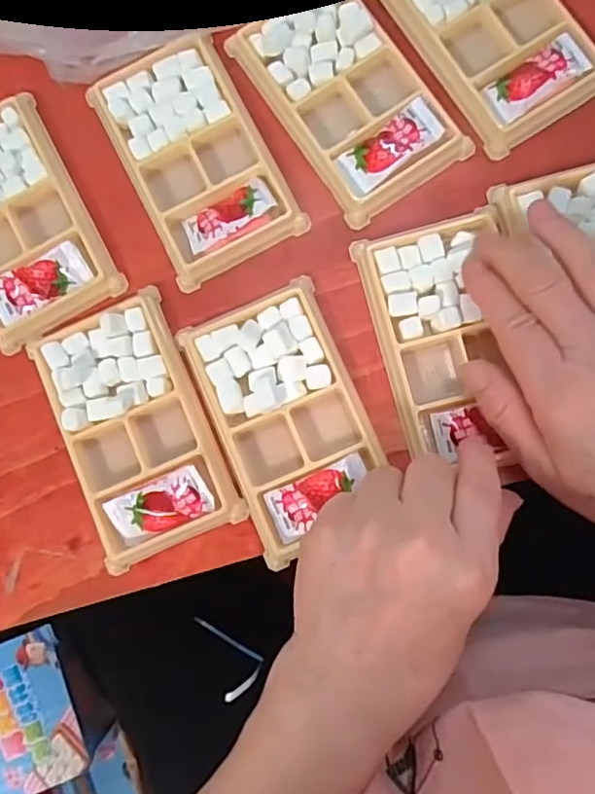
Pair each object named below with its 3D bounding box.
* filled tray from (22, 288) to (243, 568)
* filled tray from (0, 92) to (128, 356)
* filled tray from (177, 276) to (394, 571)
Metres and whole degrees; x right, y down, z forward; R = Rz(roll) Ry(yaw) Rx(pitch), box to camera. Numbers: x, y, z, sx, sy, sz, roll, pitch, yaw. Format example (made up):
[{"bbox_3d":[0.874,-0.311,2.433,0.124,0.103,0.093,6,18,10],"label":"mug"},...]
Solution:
[{"bbox_3d":[-0.088,0.016,0.330,0.074,0.014,0.134,-23,82,2],"label":"filled tray"},{"bbox_3d":[-0.161,-0.102,0.350,0.073,0.017,0.134,-27,82,1],"label":"filled tray"},{"bbox_3d":[-0.004,0.010,0.324,0.078,0.018,0.130,-24,82,2],"label":"filled tray"}]

